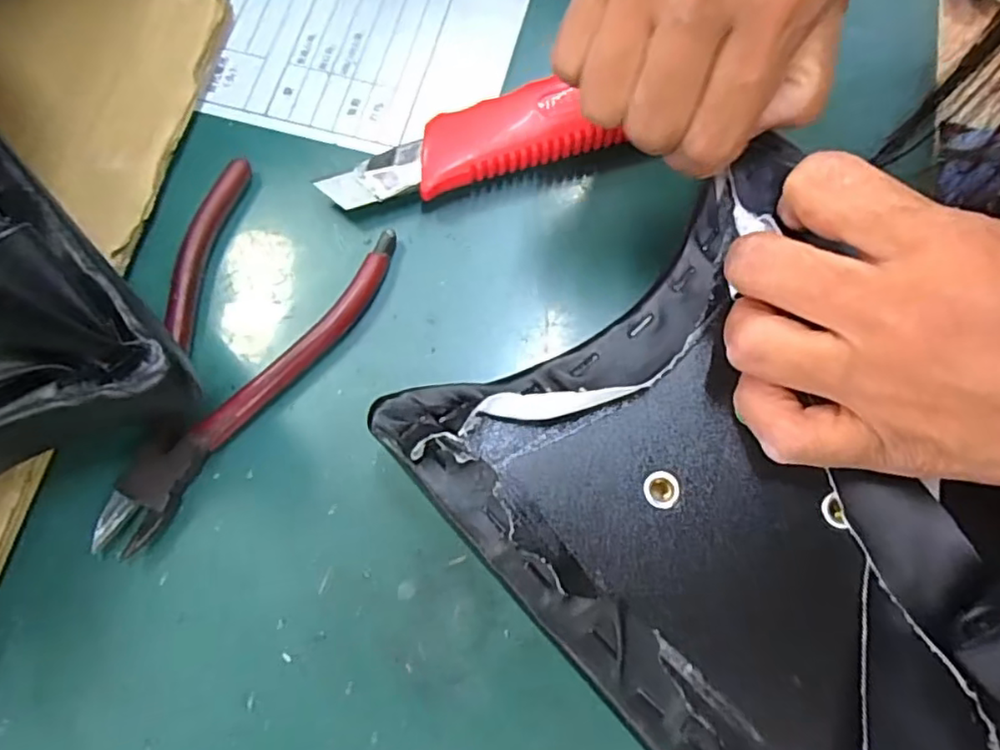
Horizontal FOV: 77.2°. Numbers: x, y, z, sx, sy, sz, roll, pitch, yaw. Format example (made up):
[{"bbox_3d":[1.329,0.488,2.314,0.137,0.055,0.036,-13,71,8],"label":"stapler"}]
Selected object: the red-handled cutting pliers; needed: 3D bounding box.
[{"bbox_3d":[-0.099,-0.005,0.240,0.076,0.011,0.151,18,75,3],"label":"red-handled cutting pliers"}]

